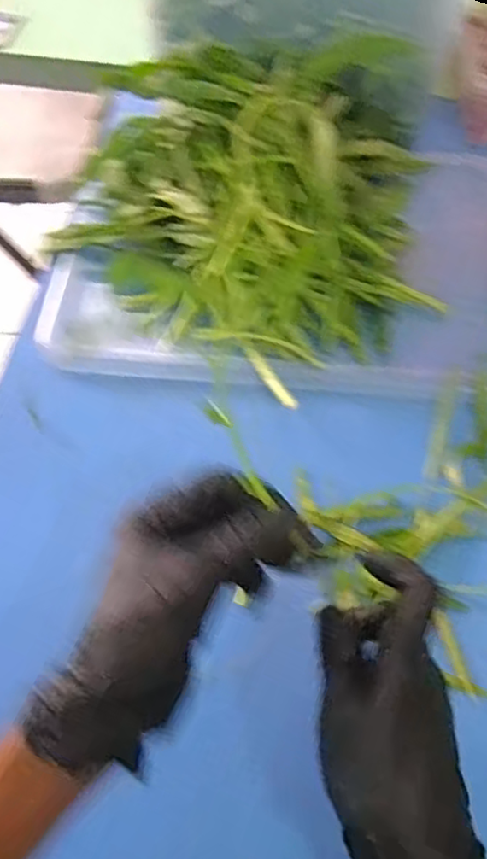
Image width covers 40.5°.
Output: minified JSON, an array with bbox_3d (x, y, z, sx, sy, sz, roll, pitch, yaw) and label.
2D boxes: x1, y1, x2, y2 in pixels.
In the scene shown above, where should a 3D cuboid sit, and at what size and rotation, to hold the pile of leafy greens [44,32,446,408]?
[{"bbox_3d":[-0.001,-0.193,0.527,0.296,0.108,0.303,6,61,4],"label":"pile of leafy greens"}]

